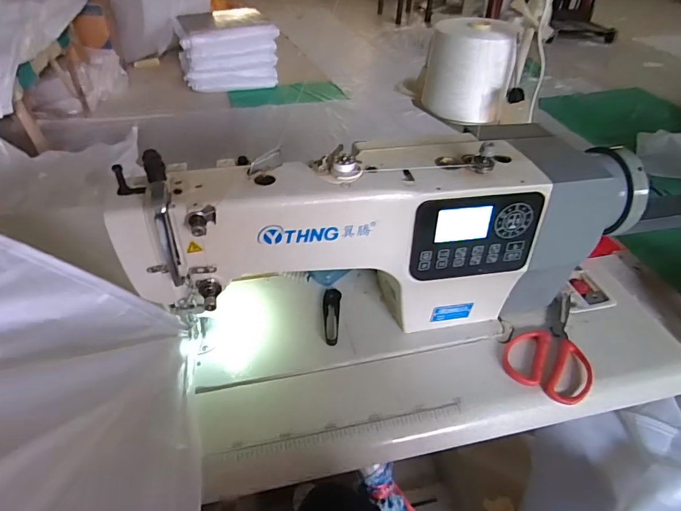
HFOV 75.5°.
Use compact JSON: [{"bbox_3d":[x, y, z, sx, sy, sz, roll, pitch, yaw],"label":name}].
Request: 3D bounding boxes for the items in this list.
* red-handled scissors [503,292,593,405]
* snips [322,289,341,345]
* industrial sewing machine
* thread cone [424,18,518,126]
[{"bbox_3d":[0.294,0.113,0.587,0.101,0.012,0.185,30,49,27],"label":"red-handled scissors"},{"bbox_3d":[-0.013,0.082,0.609,0.024,0.005,0.101,4,42,1],"label":"snips"},{"bbox_3d":[0.066,-0.014,0.544,0.592,0.243,0.149,-10,44,-14],"label":"industrial sewing machine"},{"bbox_3d":[0.237,-0.346,0.821,0.150,0.151,0.122,11,43,9],"label":"thread cone"}]

